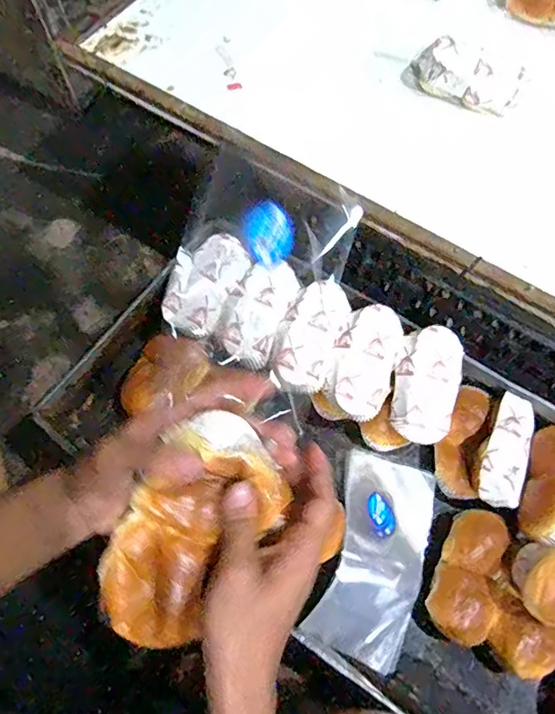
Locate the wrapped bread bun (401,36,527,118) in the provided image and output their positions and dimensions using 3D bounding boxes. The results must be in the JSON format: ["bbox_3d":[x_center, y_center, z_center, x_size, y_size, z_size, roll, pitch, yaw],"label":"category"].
[{"bbox_3d":[0.253,-0.380,0.665,0.158,0.051,0.058,19,68,6],"label":"wrapped bread bun"}]

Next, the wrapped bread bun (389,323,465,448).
[{"bbox_3d":[0.182,0.033,0.603,0.072,0.038,0.137,13,68,4],"label":"wrapped bread bun"}]

